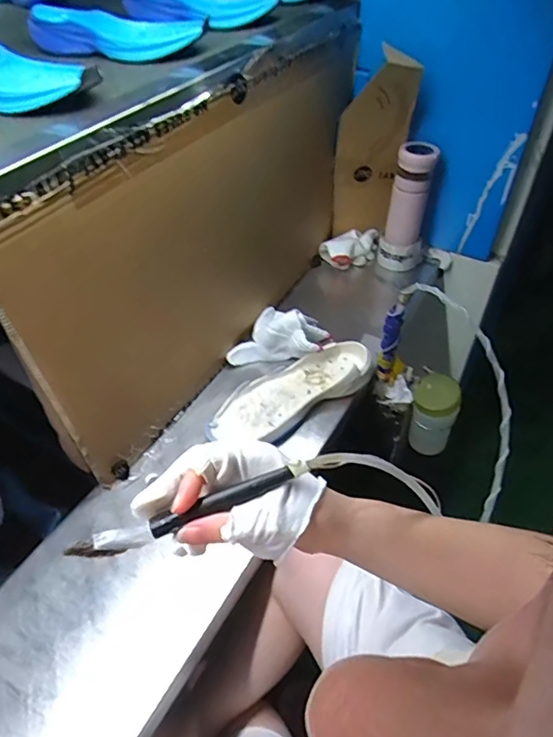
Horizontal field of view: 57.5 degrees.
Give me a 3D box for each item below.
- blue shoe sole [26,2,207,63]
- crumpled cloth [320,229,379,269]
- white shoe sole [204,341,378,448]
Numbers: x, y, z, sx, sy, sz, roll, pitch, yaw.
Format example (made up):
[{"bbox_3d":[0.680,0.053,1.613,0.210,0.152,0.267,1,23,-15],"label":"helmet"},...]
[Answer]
[{"bbox_3d":[-0.207,-0.432,0.646,0.232,0.038,0.058,13,48,13],"label":"blue shoe sole"},{"bbox_3d":[0.152,-0.246,1.026,0.128,0.049,0.066,-27,51,-23],"label":"crumpled cloth"},{"bbox_3d":[0.023,0.039,0.761,0.275,0.040,0.102,-25,50,-21],"label":"white shoe sole"}]

